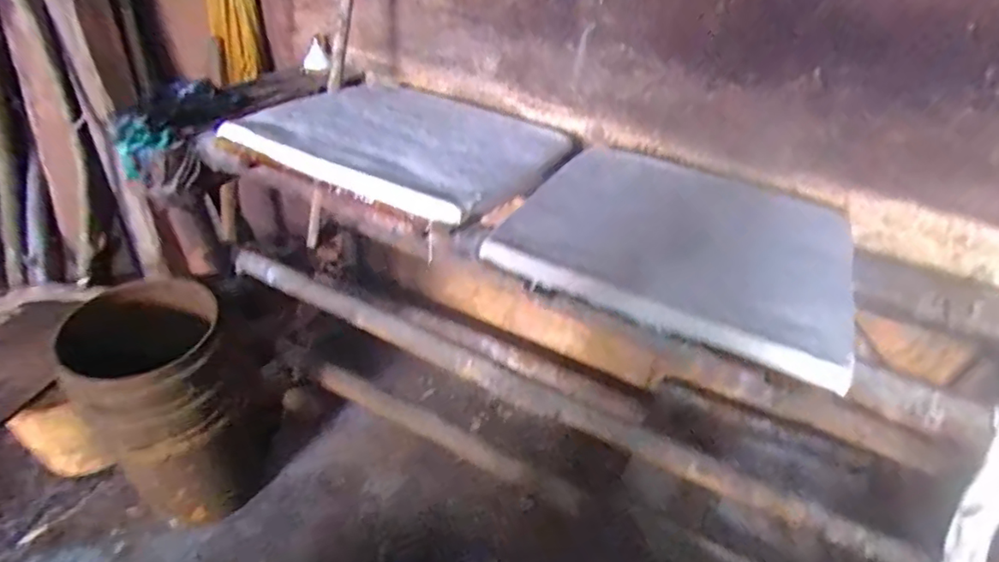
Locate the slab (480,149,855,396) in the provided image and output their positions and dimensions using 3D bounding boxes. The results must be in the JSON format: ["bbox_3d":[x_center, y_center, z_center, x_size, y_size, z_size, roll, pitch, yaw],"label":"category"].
[{"bbox_3d":[0.304,-0.074,0.967,0.525,0.056,0.469,20,41,16],"label":"slab"}]

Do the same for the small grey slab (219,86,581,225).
[{"bbox_3d":[-0.183,-0.273,1.128,0.517,0.053,0.497,22,41,18],"label":"small grey slab"}]

